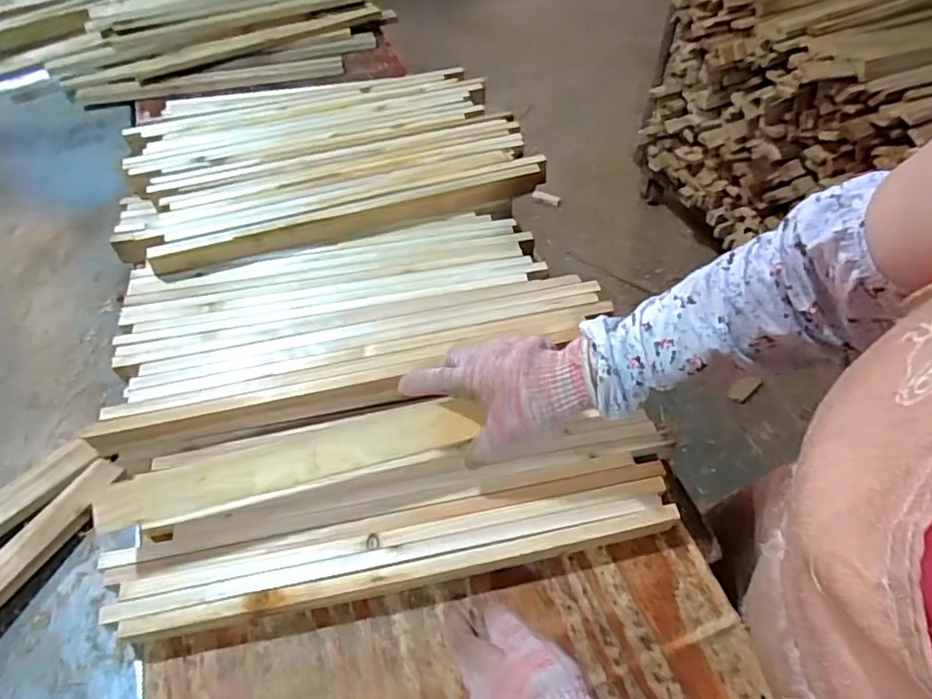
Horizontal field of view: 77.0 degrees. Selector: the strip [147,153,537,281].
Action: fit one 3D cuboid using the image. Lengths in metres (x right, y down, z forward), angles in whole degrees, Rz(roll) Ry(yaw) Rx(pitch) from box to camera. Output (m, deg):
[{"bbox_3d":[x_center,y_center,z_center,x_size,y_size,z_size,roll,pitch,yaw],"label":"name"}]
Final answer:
[{"bbox_3d":[-0.136,-0.180,0.772,0.514,0.036,0.032,-16,55,-13],"label":"strip"}]

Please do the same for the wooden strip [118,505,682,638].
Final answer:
[{"bbox_3d":[-0.042,0.205,0.532,0.481,0.042,0.018,-9,53,-8],"label":"wooden strip"}]

